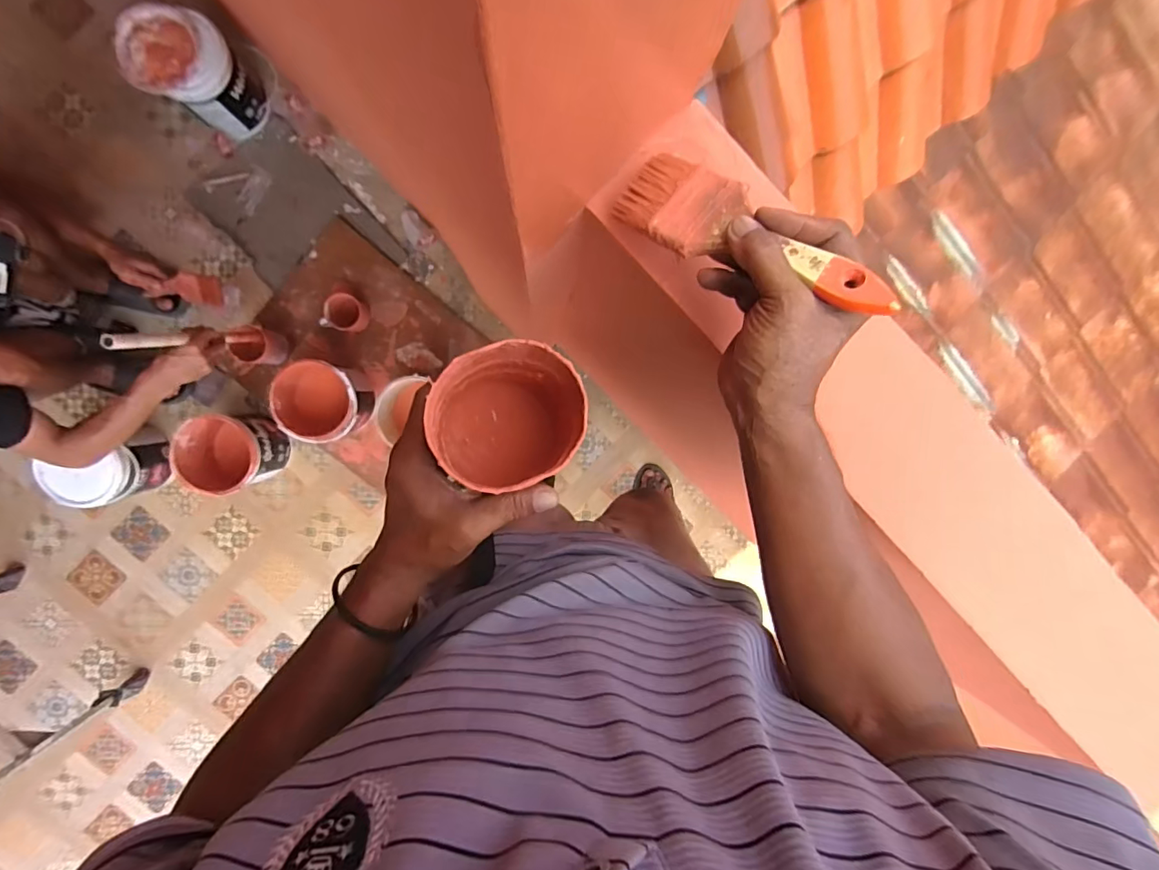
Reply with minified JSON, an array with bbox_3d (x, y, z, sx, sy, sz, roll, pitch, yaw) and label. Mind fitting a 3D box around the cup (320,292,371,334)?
[{"bbox_3d":[-0.586,-0.307,1.284,0.091,0.093,0.089,0,95,-4],"label":"cup"}]

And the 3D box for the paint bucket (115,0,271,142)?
[{"bbox_3d":[-0.867,-0.819,1.157,0.213,0.195,0.178,14,94,-5],"label":"paint bucket"}]

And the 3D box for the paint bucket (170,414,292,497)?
[{"bbox_3d":[-0.835,0.038,1.238,0.197,0.166,0.185,0,95,-4],"label":"paint bucket"}]

